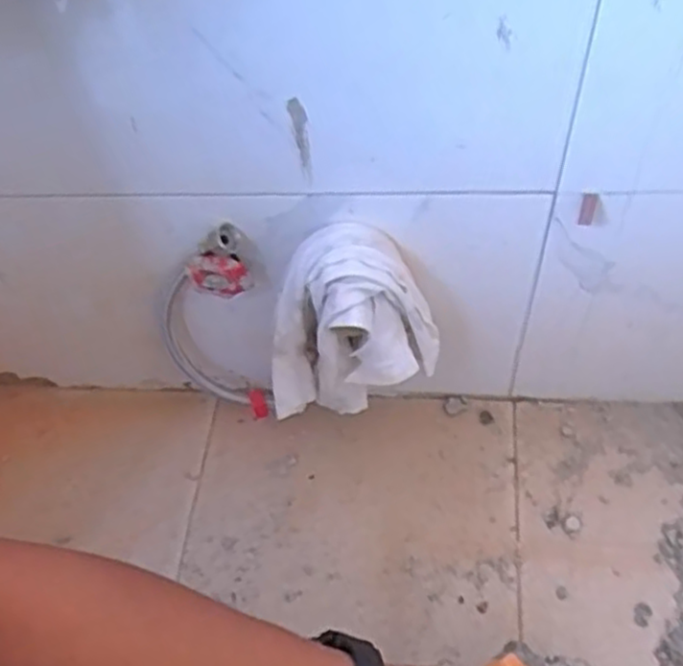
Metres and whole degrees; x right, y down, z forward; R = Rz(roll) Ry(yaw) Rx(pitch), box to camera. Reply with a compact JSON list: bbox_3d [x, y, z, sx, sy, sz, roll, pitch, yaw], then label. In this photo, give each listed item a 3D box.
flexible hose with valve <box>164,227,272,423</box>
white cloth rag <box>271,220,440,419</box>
[{"bbox_3d":[-0.109,-0.001,0.650,0.088,0.249,0.035,16,57,13],"label":"flexible hose with valve"},{"bbox_3d":[0.010,-0.006,0.582,0.131,0.154,0.080,-1,53,4],"label":"white cloth rag"}]

